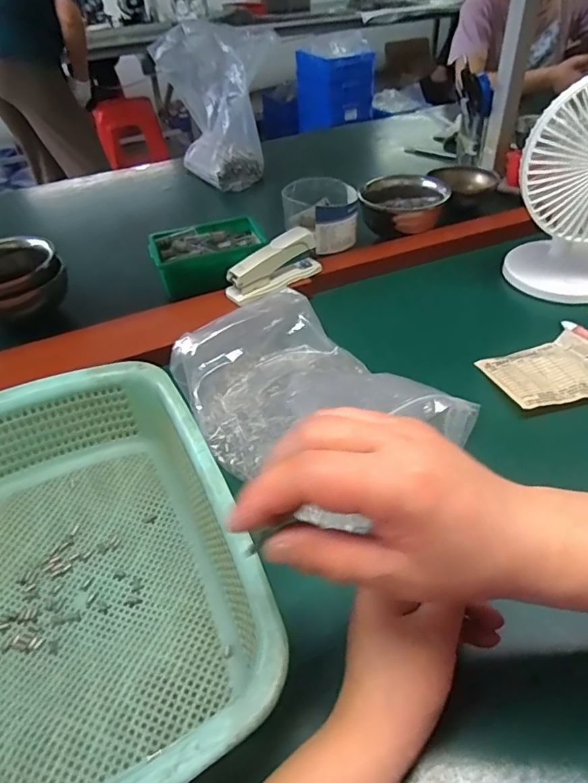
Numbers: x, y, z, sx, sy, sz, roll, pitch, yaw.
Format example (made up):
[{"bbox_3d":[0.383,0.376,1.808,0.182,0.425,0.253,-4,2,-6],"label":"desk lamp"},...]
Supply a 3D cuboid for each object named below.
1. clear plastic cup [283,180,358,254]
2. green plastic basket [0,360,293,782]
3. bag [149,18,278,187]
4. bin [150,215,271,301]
[{"bbox_3d":[0.036,-0.235,0.683,0.096,0.066,0.095,-2,41,2],"label":"clear plastic cup"},{"bbox_3d":[-0.145,0.117,0.320,0.219,0.084,0.294,-19,44,-16],"label":"green plastic basket"},{"bbox_3d":[-0.134,-0.513,0.920,0.197,0.225,0.172,-8,42,-5],"label":"bag"},{"bbox_3d":[-0.113,-0.183,0.684,0.151,0.055,0.098,-18,43,-15],"label":"bin"}]

